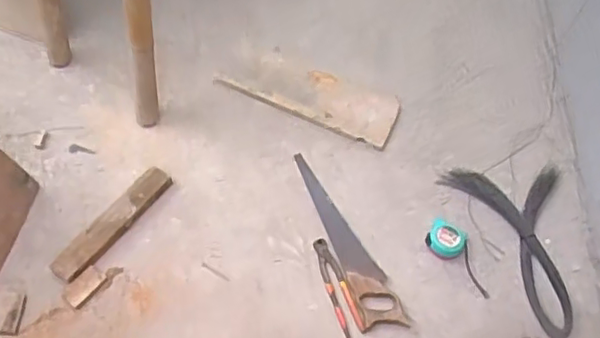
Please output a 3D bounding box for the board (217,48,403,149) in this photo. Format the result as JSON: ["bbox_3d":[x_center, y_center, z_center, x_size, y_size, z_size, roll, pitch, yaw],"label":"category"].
[{"bbox_3d":[0.025,-0.197,1.590,0.452,0.022,0.170,21,62,8],"label":"board"}]

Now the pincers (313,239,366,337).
[{"bbox_3d":[0.076,0.248,1.321,0.047,0.013,0.224,-16,63,-12],"label":"pincers"}]

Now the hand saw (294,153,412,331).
[{"bbox_3d":[0.108,0.147,1.388,0.090,0.023,0.447,-16,63,-12],"label":"hand saw"}]

